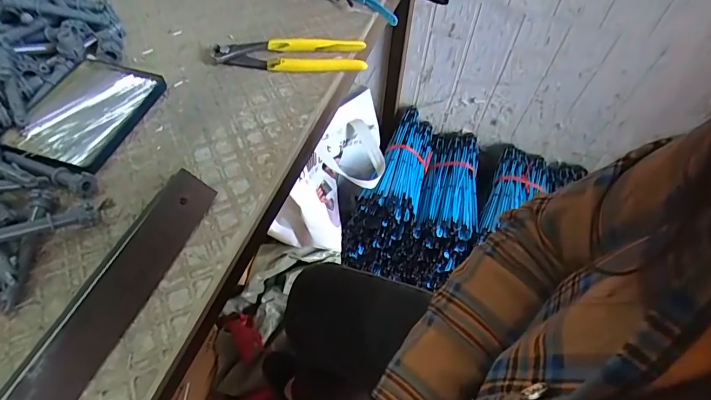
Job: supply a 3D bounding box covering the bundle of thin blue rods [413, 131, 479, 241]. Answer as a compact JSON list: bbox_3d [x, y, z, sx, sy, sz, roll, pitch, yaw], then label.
[{"bbox_3d":[0.202,-0.051,0.891,0.117,0.054,0.304,12,55,5],"label":"bundle of thin blue rods"}]

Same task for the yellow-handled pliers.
[{"bbox_3d":[-0.072,-0.162,0.462,0.164,0.018,0.046,0,55,-4],"label":"yellow-handled pliers"}]

